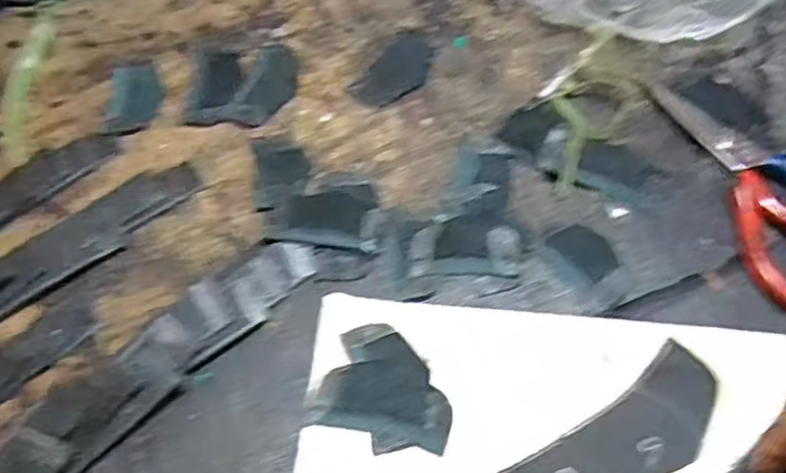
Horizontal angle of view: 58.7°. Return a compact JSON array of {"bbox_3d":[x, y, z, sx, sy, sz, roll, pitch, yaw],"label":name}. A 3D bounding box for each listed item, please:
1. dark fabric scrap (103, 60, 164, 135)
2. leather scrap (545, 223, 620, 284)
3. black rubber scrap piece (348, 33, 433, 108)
[{"bbox_3d":[-0.170,-0.094,0.461,0.034,0.004,0.060,-5,58,1],"label":"dark fabric scrap"},{"bbox_3d":[0.106,0.007,0.382,0.024,0.004,0.036,-38,63,-18],"label":"leather scrap"},{"bbox_3d":[0.004,-0.109,0.456,0.037,0.004,0.065,29,64,20],"label":"black rubber scrap piece"}]

